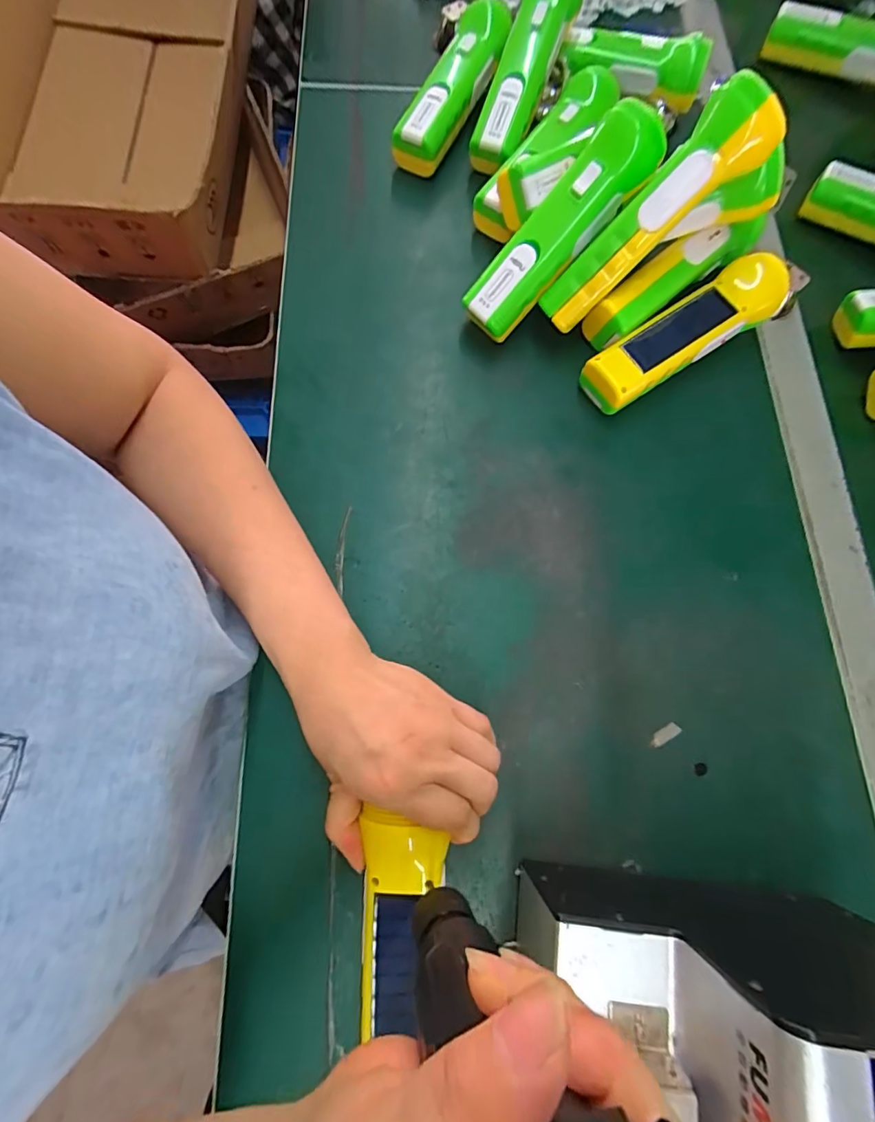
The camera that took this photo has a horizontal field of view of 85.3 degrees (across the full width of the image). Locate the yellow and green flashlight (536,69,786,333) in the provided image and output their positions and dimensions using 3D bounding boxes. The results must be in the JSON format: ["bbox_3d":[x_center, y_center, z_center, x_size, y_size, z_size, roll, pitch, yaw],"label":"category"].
[{"bbox_3d":[0.141,-0.234,0.326,0.163,0.038,0.042,-40,76,27],"label":"yellow and green flashlight"}]

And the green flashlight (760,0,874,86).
[{"bbox_3d":[0.423,-0.522,0.481,0.171,0.044,0.042,23,75,4],"label":"green flashlight"}]

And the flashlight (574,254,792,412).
[{"bbox_3d":[0.192,-0.175,0.368,0.170,0.048,0.048,-32,78,-10],"label":"flashlight"}]

